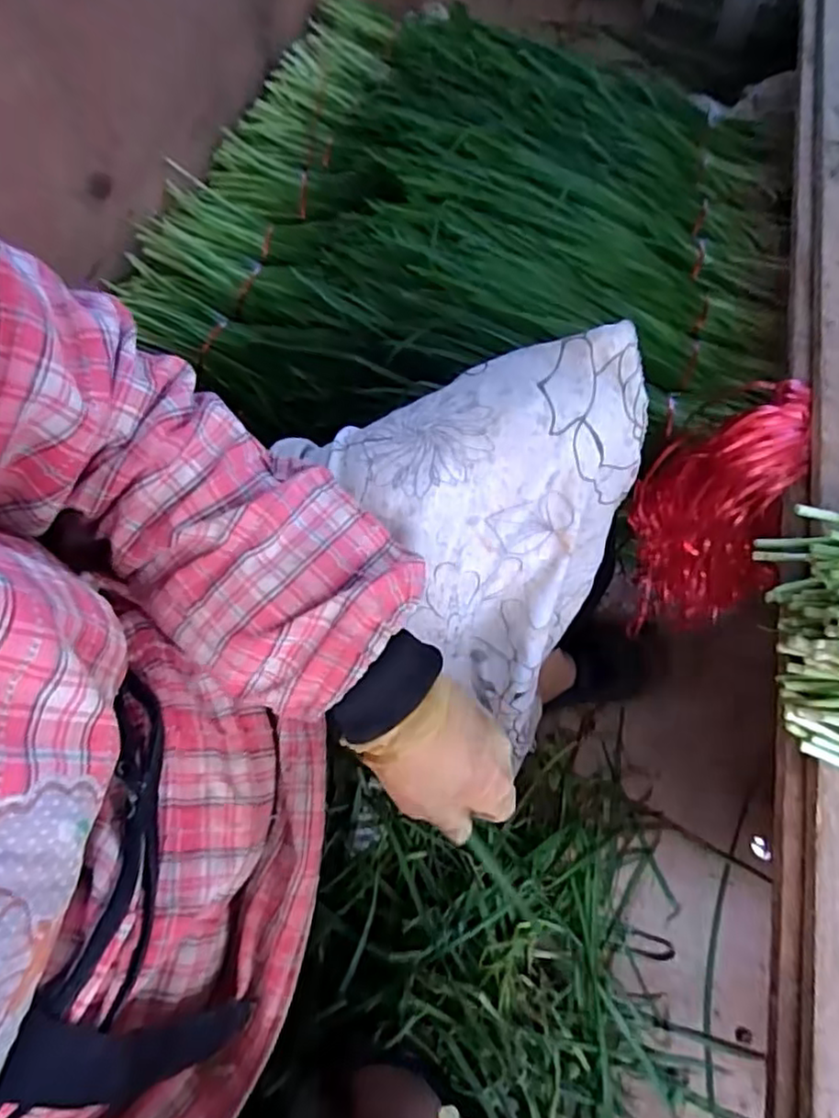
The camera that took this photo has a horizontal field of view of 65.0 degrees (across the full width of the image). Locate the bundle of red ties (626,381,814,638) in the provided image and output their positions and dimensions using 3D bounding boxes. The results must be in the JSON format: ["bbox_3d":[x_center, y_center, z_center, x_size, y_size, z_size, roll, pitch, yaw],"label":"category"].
[{"bbox_3d":[0.257,-0.040,0.585,0.117,0.191,0.149,-4,66,-7],"label":"bundle of red ties"}]

